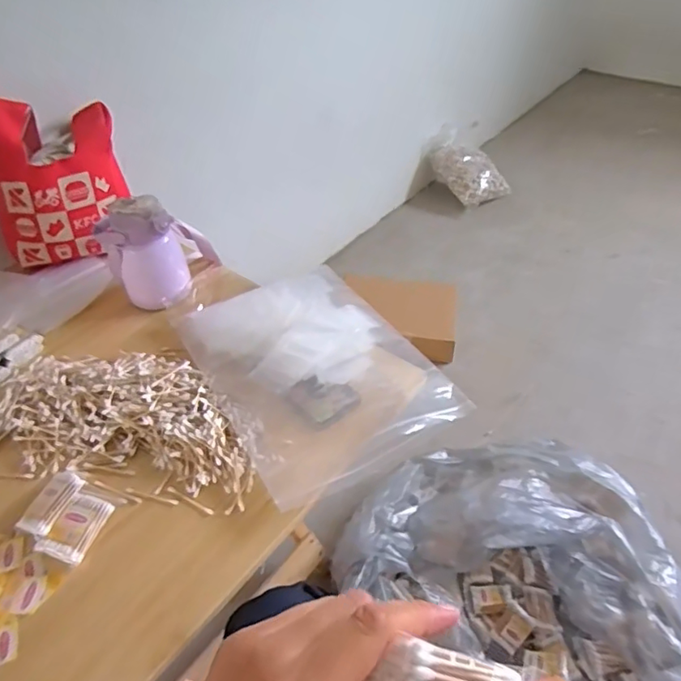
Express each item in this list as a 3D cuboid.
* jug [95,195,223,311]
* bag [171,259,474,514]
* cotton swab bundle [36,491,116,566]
[{"bbox_3d":[-0.293,-0.155,0.903,0.172,0.163,0.102,-17,45,-14],"label":"jug"},{"bbox_3d":[-0.041,0.026,0.797,0.280,0.039,0.388,-23,47,-20],"label":"bag"},{"bbox_3d":[-0.298,0.213,0.630,0.047,0.024,0.074,13,46,17],"label":"cotton swab bundle"}]

